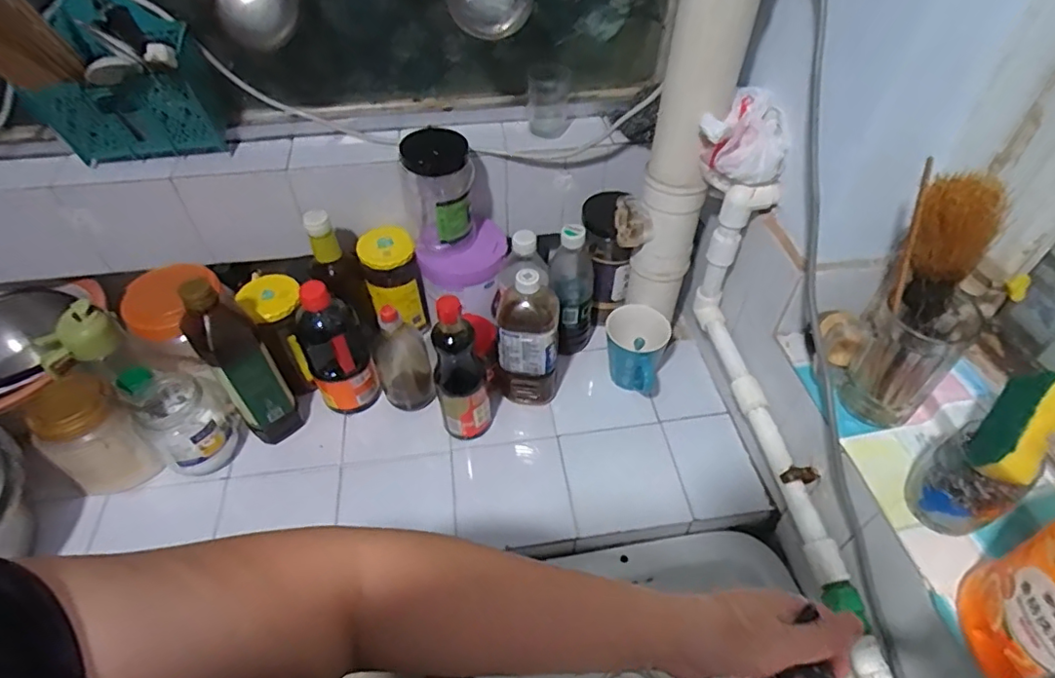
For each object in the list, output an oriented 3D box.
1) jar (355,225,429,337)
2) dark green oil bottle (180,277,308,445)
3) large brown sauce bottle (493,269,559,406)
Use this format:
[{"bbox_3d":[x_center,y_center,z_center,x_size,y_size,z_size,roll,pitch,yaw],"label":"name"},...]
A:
[{"bbox_3d":[-0.200,-0.086,0.849,0.072,0.154,0.071,0,48,0],"label":"jar"},{"bbox_3d":[-0.357,0.036,0.720,0.074,0.264,0.059,-31,55,-24],"label":"dark green oil bottle"},{"bbox_3d":[0.000,-0.002,0.773,0.084,0.215,0.077,-2,48,-1],"label":"large brown sauce bottle"}]

